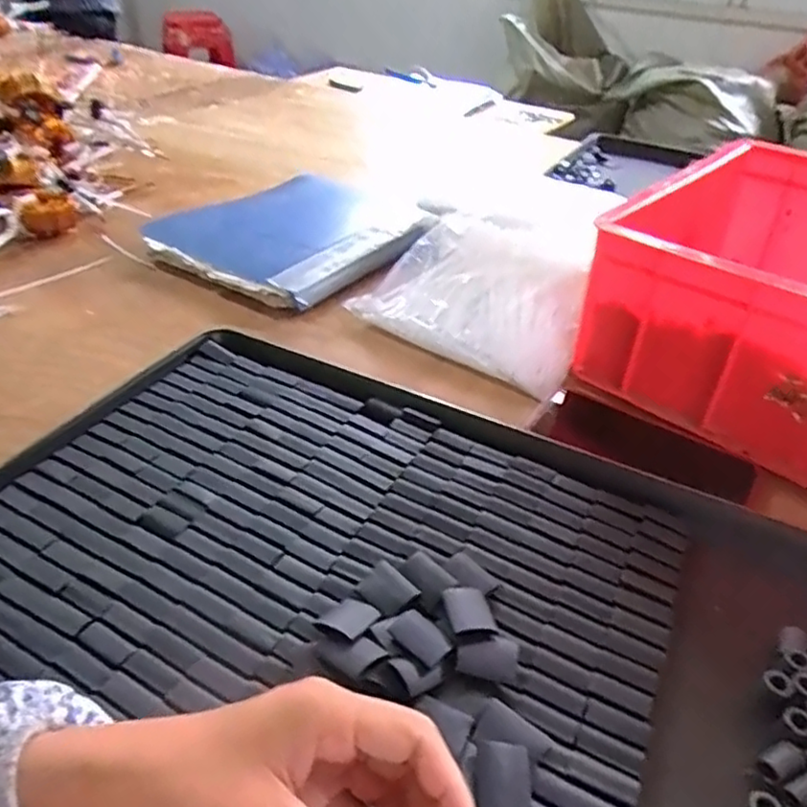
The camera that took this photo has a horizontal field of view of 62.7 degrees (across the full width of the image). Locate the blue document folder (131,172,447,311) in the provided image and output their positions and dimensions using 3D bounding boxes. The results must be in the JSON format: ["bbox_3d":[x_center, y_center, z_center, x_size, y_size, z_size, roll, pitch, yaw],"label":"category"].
[{"bbox_3d":[-0.110,-0.207,0.796,0.241,0.034,0.324,28,44,28],"label":"blue document folder"}]

